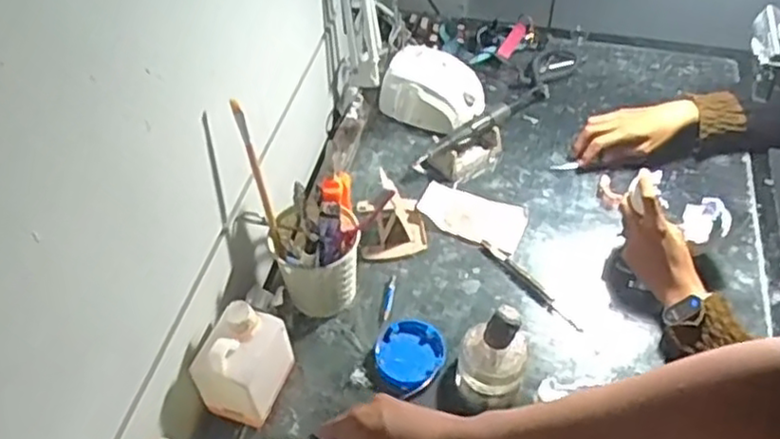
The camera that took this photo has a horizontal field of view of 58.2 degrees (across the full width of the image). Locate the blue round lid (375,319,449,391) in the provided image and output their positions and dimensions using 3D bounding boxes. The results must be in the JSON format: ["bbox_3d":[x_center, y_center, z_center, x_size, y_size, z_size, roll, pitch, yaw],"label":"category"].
[{"bbox_3d":[0.021,0.154,0.809,0.075,0.018,0.082,-1,49,1],"label":"blue round lid"}]

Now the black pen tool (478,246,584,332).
[{"bbox_3d":[0.173,0.085,0.878,0.016,0.007,0.165,-31,55,-24],"label":"black pen tool"}]

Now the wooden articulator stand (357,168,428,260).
[{"bbox_3d":[0.004,-0.006,0.926,0.087,0.056,0.105,-6,49,-4],"label":"wooden articulator stand"}]

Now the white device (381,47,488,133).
[{"bbox_3d":[0.064,-0.193,1.061,0.142,0.082,0.112,33,57,26],"label":"white device"}]

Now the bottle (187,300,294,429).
[{"bbox_3d":[-0.154,0.153,0.745,0.077,0.118,0.091,11,50,11],"label":"bottle"}]

